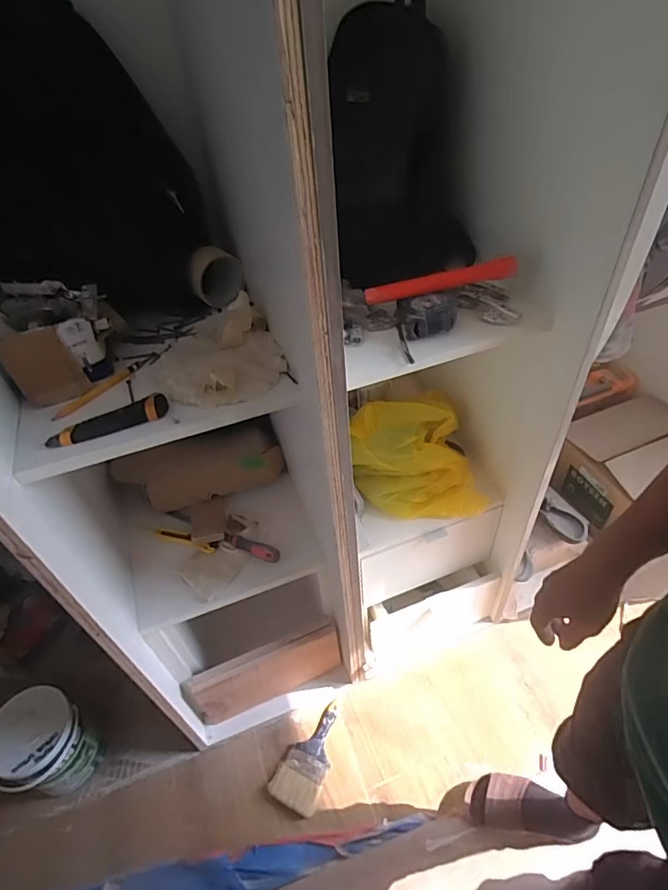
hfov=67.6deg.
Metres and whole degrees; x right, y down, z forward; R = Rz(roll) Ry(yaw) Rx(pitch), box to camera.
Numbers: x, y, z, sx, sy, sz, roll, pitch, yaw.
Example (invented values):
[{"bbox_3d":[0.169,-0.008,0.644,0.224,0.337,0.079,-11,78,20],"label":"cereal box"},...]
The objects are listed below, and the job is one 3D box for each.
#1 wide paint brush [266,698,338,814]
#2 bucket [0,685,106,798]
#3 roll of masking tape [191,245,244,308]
[{"bbox_3d":[-0.050,0.718,1.164,0.103,0.030,0.221,18,49,22],"label":"wide paint brush"},{"bbox_3d":[-0.625,0.666,1.091,0.165,0.247,0.156,-3,45,3],"label":"bucket"},{"bbox_3d":[-0.194,-0.280,0.832,0.086,0.089,0.050,-16,46,-10],"label":"roll of masking tape"}]

